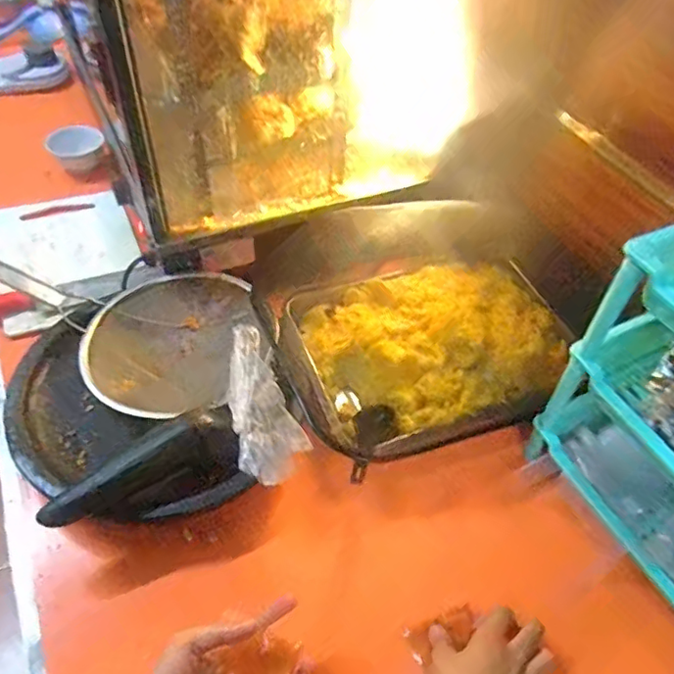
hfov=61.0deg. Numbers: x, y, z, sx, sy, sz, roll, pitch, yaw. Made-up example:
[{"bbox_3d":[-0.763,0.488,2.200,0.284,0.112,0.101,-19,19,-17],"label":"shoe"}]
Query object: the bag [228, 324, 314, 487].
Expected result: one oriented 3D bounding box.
[{"bbox_3d":[-0.084,0.074,0.643,0.076,0.037,0.175,-13,72,-15],"label":"bag"}]

